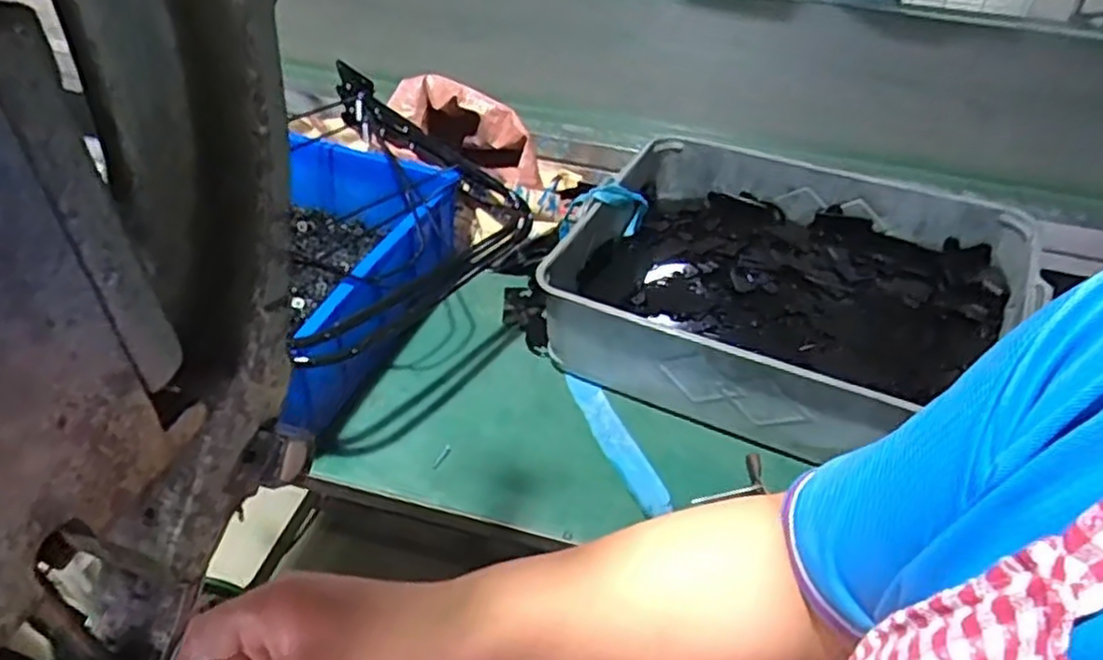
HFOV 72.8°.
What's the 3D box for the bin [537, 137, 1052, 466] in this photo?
[{"bbox_3d":[0.280,-0.046,0.914,0.501,0.141,0.386,22,46,21],"label":"bin"}]

